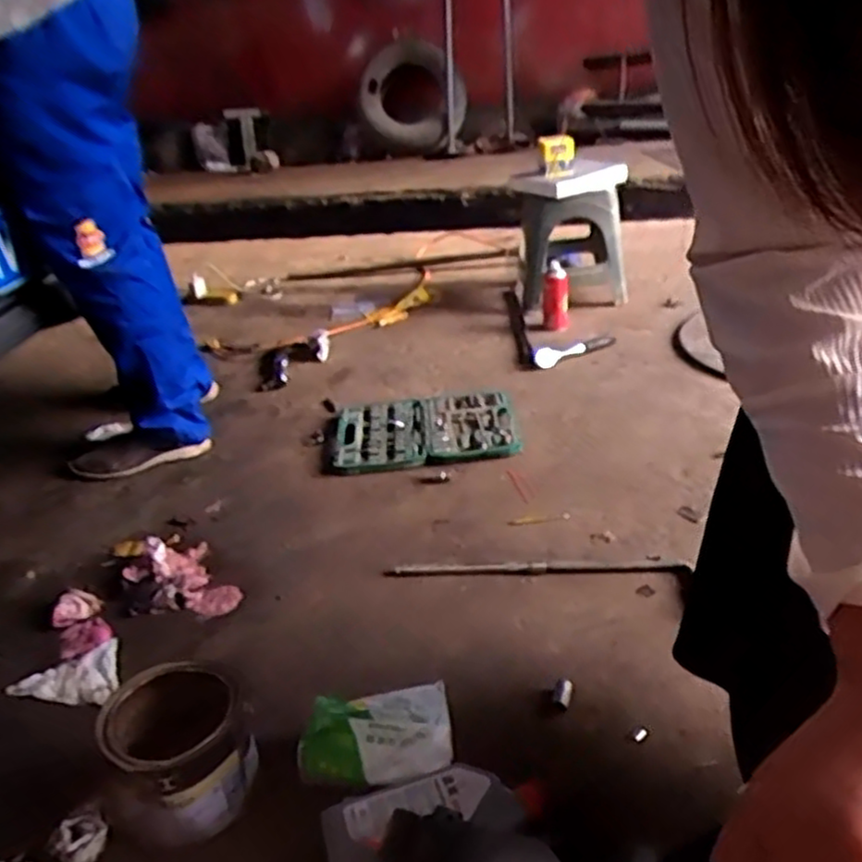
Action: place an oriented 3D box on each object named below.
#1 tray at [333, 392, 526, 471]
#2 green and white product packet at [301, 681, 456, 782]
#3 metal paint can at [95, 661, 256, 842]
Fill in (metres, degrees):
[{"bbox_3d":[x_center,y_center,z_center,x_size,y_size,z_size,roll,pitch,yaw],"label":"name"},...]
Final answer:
[{"bbox_3d":[-0.013,-0.007,1.603,0.394,0.030,0.242,-7,30,-1],"label":"tray"},{"bbox_3d":[-0.067,0.373,0.896,0.183,0.057,0.101,-4,30,4],"label":"green and white product packet"},{"bbox_3d":[-0.302,0.381,0.879,0.151,0.155,0.159,-5,33,3],"label":"metal paint can"}]

